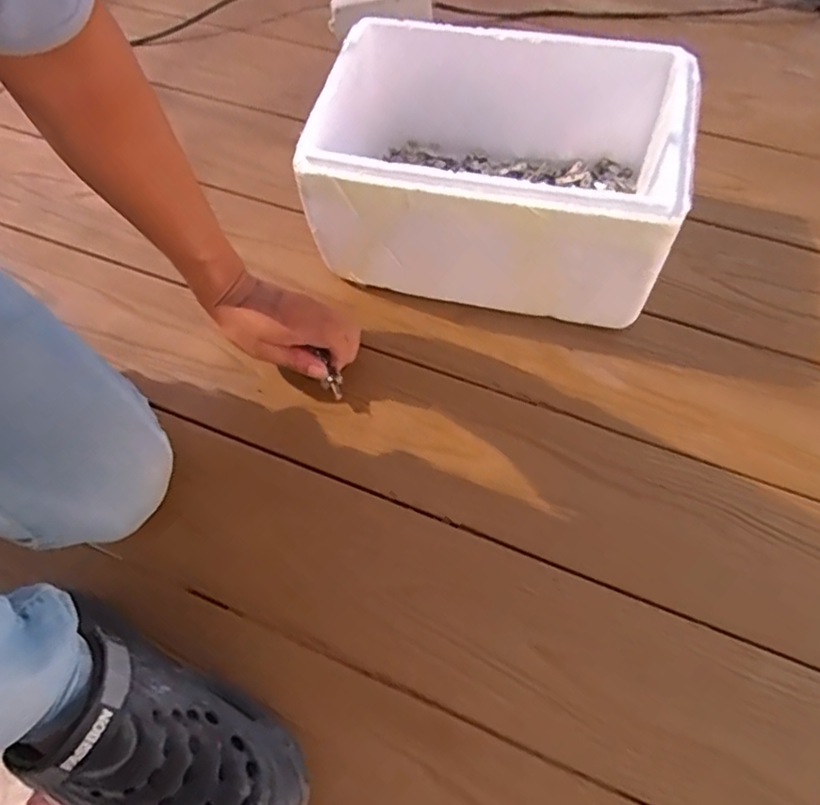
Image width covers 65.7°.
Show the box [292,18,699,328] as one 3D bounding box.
[{"bbox_3d":[0.087,-0.242,0.655,0.344,0.178,0.249,12,64,9],"label":"box"}]

